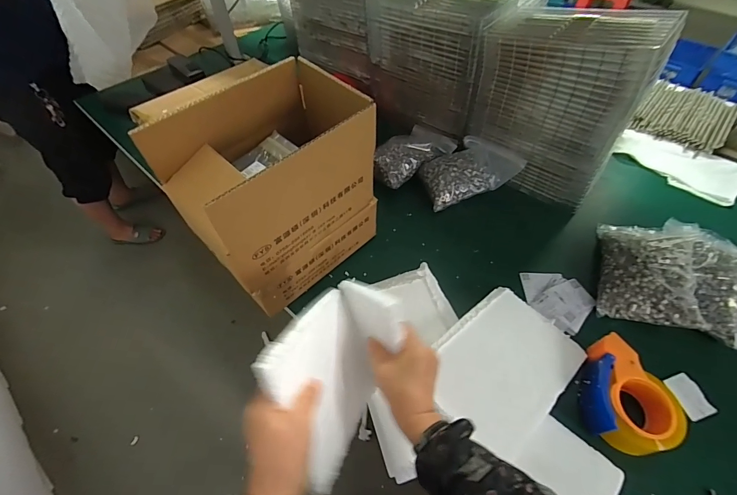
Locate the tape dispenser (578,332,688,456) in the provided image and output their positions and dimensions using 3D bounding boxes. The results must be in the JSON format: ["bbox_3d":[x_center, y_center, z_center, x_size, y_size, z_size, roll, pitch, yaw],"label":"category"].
[{"bbox_3d":[0.371,0.206,0.496,0.114,0.053,0.146,12,55,9],"label":"tape dispenser"}]

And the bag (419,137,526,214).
[{"bbox_3d":[0.213,-0.175,0.777,0.196,0.053,0.135,-17,56,-11],"label":"bag"}]

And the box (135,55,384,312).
[{"bbox_3d":[-0.139,-0.089,0.571,0.190,0.280,0.266,39,63,25],"label":"box"}]

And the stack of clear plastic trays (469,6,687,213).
[{"bbox_3d":[0.386,-0.304,0.730,0.301,0.313,0.184,37,62,24],"label":"stack of clear plastic trays"}]

